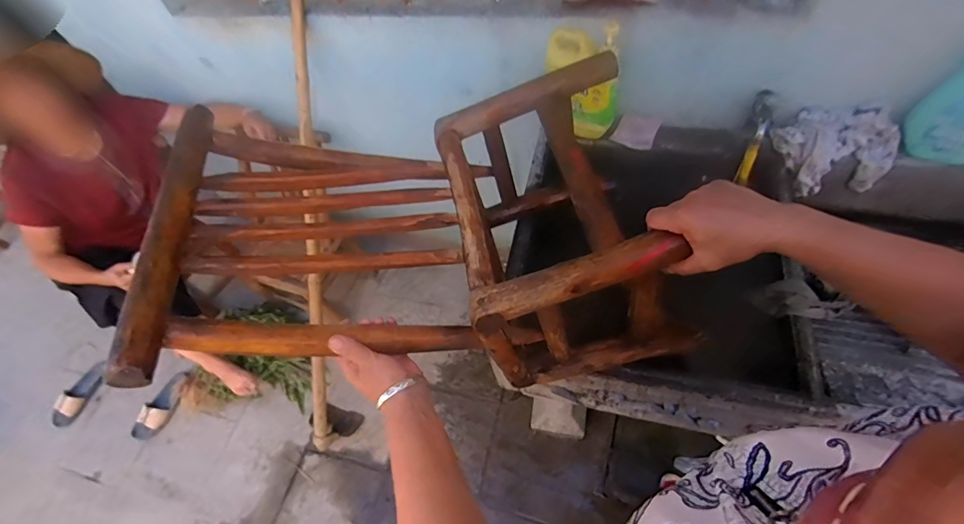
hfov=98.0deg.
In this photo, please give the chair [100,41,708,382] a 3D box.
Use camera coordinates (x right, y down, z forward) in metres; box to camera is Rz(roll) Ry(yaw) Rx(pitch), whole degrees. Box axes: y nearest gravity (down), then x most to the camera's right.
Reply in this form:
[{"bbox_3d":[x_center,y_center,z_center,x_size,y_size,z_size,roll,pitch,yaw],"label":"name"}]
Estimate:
[{"bbox_3d":[-0.057,-0.024,0.608,0.603,0.314,0.358,-13,54,-4],"label":"chair"}]

